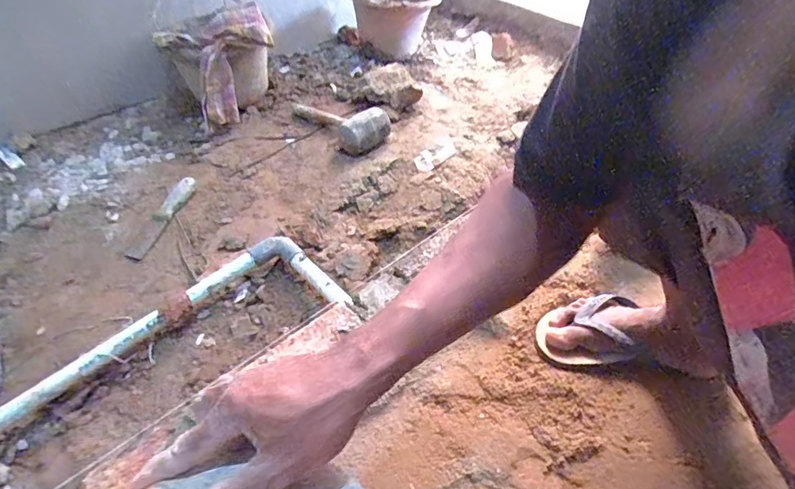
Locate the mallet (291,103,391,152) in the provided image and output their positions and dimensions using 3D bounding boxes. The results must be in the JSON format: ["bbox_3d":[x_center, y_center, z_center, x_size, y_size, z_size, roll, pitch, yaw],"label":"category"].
[{"bbox_3d":[-0.126,-0.273,1.076,0.108,0.076,0.304,-27,37,-24],"label":"mallet"}]

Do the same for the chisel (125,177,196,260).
[{"bbox_3d":[-0.420,-0.054,0.862,0.037,0.019,0.191,14,46,10],"label":"chisel"}]

